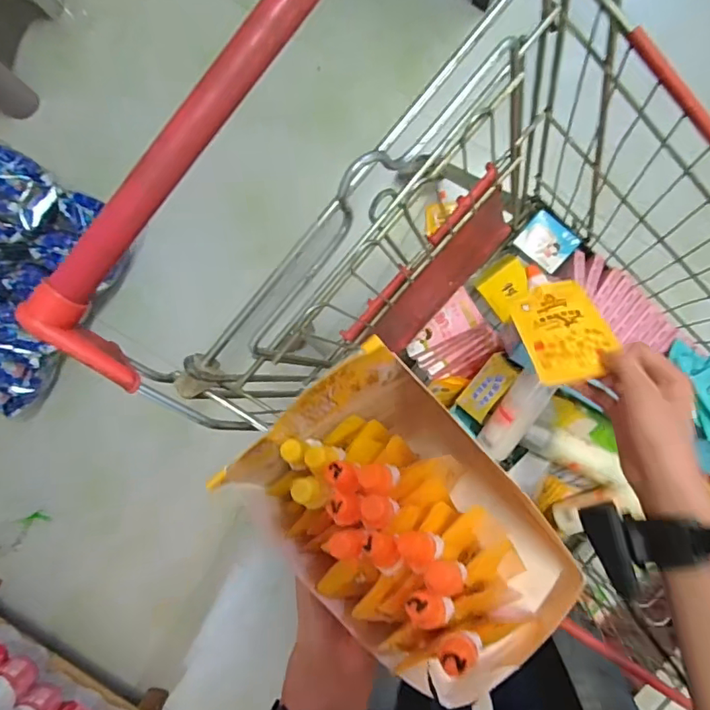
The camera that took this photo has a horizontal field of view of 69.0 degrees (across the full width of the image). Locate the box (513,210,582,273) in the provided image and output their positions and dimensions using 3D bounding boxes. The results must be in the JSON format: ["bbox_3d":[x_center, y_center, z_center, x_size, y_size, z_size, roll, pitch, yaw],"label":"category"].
[{"bbox_3d":[0.263,-0.154,0.701,0.069,0.023,0.060,39,98,1],"label":"box"}]

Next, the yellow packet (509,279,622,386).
[{"bbox_3d":[0.188,-0.024,0.463,0.072,0.006,0.107,-14,53,5],"label":"yellow packet"}]

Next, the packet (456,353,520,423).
[{"bbox_3d":[0.172,0.043,0.668,0.014,0.048,0.094,9,130,-35],"label":"packet"}]

